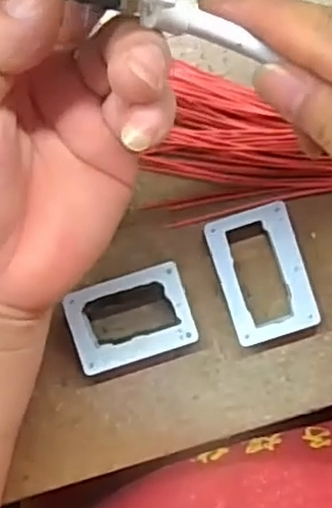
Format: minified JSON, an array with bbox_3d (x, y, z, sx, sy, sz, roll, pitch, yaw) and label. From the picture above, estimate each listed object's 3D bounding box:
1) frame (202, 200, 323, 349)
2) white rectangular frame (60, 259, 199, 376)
[{"bbox_3d":[0.046,0.009,0.334,0.040,0.016,0.061,-17,91,2],"label":"frame"},{"bbox_3d":[-0.016,0.030,0.335,0.056,0.018,0.040,-18,91,2],"label":"white rectangular frame"}]

